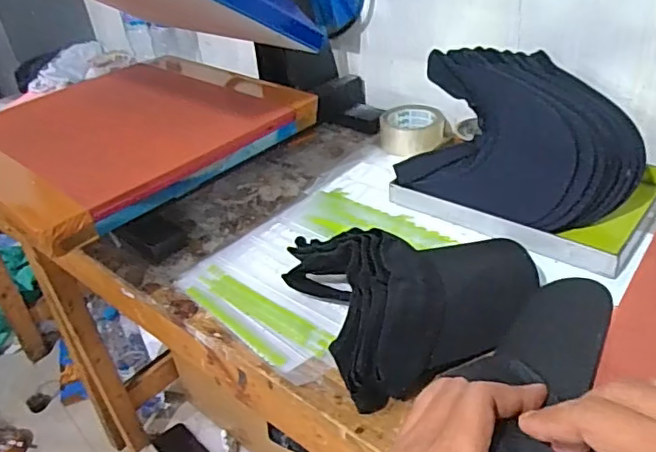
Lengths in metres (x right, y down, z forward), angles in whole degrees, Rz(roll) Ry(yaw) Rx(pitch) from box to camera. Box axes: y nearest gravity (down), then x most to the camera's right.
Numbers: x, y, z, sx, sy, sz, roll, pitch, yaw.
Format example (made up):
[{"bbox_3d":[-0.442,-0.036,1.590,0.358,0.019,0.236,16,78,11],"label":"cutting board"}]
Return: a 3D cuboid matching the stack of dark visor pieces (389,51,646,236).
[{"bbox_3d":[0.245,-0.120,0.713,0.278,0.165,0.154,18,42,31],"label":"stack of dark visor pieces"}]

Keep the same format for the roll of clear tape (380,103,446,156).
[{"bbox_3d":[0.137,-0.156,0.915,0.104,0.039,0.112,-1,35,7],"label":"roll of clear tape"}]

